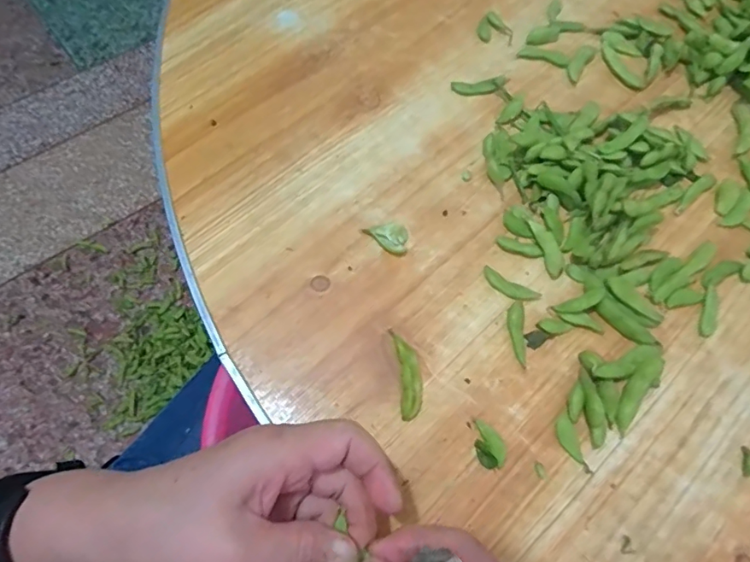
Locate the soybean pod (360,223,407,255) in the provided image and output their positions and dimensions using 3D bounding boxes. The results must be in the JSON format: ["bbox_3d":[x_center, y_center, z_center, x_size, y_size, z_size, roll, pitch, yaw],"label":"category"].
[{"bbox_3d":[0.011,-0.032,0.349,0.031,0.009,0.019,42,71,15],"label":"soybean pod"}]

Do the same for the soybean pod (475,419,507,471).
[{"bbox_3d":[0.069,0.097,0.295,0.017,0.006,0.027,1,66,-2],"label":"soybean pod"}]

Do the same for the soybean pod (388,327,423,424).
[{"bbox_3d":[0.021,0.058,0.307,0.016,0.014,0.053,-6,67,-5],"label":"soybean pod"}]

